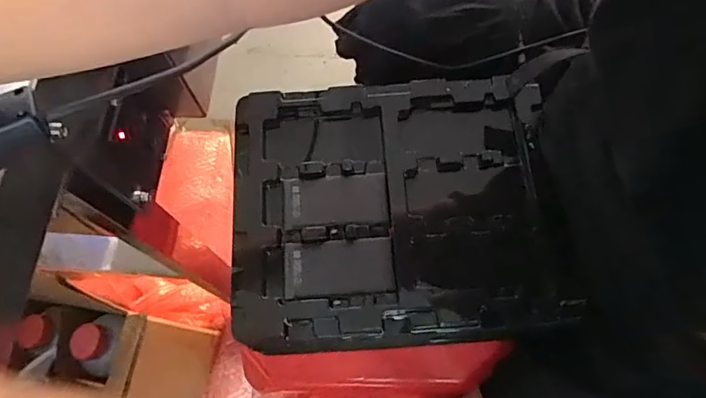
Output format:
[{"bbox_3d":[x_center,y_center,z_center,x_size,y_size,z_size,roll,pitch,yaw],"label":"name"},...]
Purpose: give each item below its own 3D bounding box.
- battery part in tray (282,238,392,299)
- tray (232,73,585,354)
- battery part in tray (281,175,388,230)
[{"bbox_3d":[-0.011,0.054,0.393,0.084,0.005,0.045,-4,68,1],"label":"battery part in tray"},{"bbox_3d":[0.032,0.003,0.415,0.257,0.017,0.224,-6,68,0],"label":"tray"},{"bbox_3d":[-0.016,0.000,0.416,0.087,0.004,0.045,-3,68,1],"label":"battery part in tray"}]

